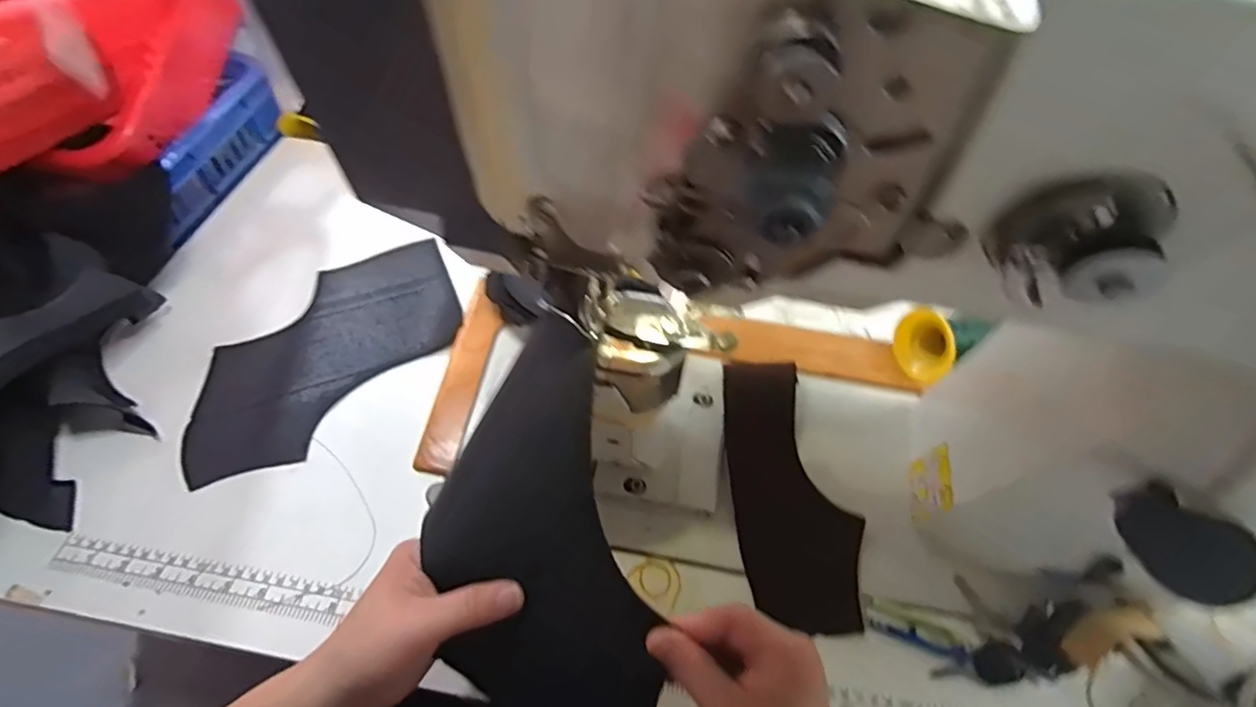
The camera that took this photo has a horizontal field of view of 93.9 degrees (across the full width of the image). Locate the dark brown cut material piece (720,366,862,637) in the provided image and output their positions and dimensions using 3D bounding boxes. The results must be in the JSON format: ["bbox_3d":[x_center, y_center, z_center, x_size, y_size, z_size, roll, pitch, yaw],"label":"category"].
[{"bbox_3d":[0.128,0.109,0.468,0.091,0.022,0.207,-8,69,-10],"label":"dark brown cut material piece"}]

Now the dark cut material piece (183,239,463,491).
[{"bbox_3d":[-0.274,-0.006,0.542,0.142,0.008,0.279,35,58,20],"label":"dark cut material piece"}]

